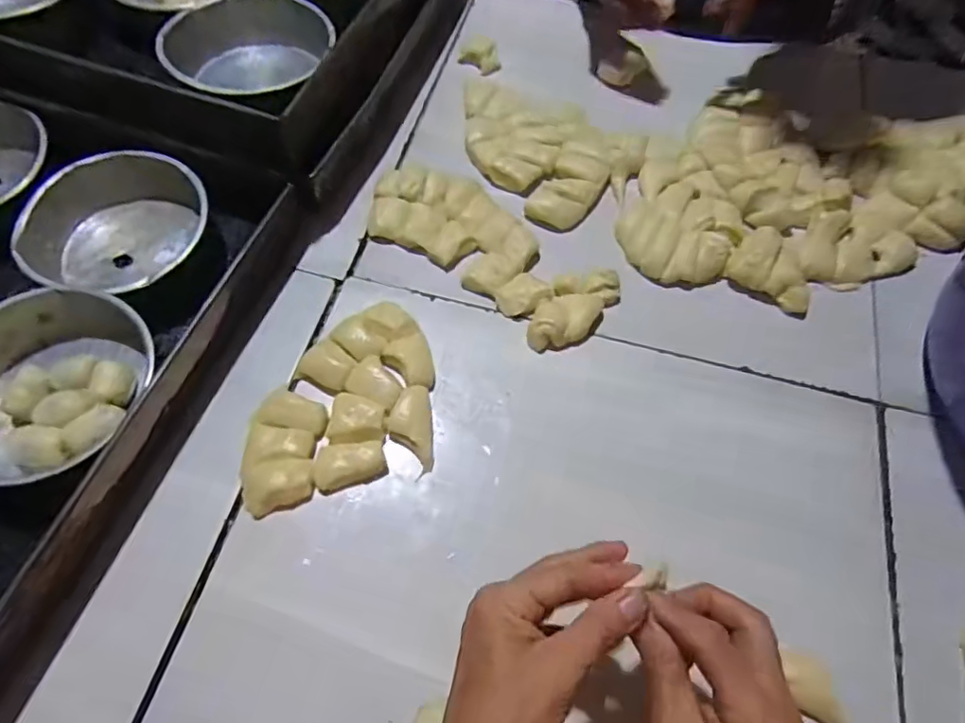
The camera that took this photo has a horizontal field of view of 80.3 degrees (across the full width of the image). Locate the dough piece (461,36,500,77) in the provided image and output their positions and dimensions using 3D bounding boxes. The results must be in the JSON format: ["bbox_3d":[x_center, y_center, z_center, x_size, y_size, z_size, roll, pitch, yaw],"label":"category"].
[{"bbox_3d":[-0.003,-0.363,0.683,0.046,0.037,0.024,5,64,0],"label":"dough piece"}]

